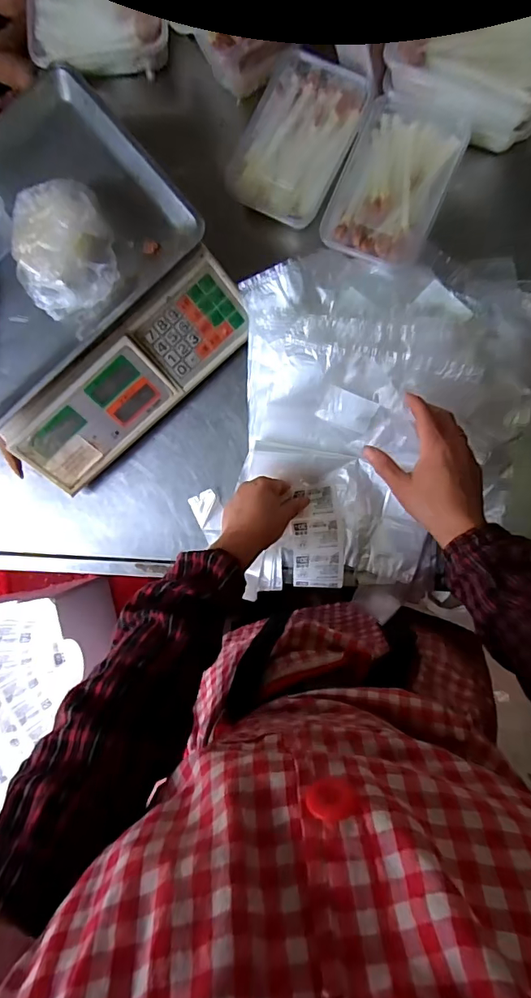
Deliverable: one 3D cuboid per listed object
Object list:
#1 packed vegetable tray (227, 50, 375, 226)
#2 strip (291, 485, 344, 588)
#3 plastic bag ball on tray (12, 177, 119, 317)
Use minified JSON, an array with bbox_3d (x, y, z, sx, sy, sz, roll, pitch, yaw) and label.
[{"bbox_3d":[0.035,-0.392,0.520,0.108,0.032,0.157,27,95,4],"label":"packed vegetable tray"},{"bbox_3d":[0.063,0.048,0.556,0.058,0.023,0.122,1,96,5],"label":"strip"},{"bbox_3d":[-0.199,-0.249,0.462,0.096,0.065,0.114,-8,92,6],"label":"plastic bag ball on tray"}]

